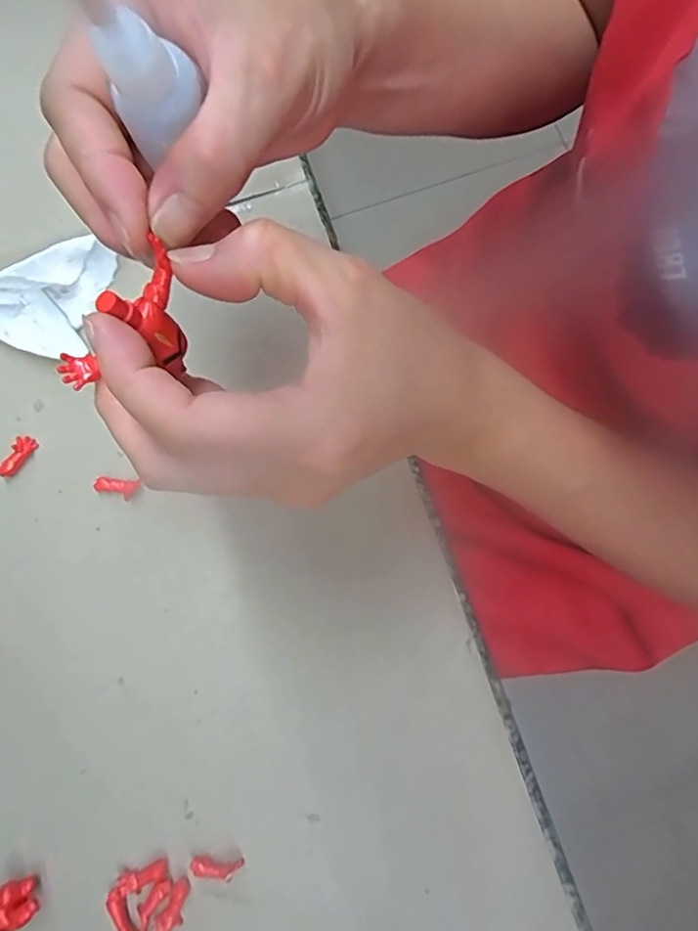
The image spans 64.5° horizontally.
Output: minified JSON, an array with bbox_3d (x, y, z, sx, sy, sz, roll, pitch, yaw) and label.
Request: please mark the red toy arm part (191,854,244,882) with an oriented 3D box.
[{"bbox_3d":[-0.059,0.179,0.247,0.023,0.008,0.007,4,78,2],"label":"red toy arm part"}]

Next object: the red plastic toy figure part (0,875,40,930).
[{"bbox_3d":[-0.154,0.196,0.242,0.039,0.012,0.017,-31,79,-5],"label":"red plastic toy figure part"}]

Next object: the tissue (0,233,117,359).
[{"bbox_3d":[-0.171,-0.094,0.293,0.076,0.022,0.061,11,79,4],"label":"tissue"}]

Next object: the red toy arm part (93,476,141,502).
[{"bbox_3d":[-0.118,0.011,0.280,0.023,0.005,0.010,5,78,2],"label":"red toy arm part"}]

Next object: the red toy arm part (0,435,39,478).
[{"bbox_3d":[-0.172,-0.005,0.285,0.010,0.008,0.024,30,80,7],"label":"red toy arm part"}]

